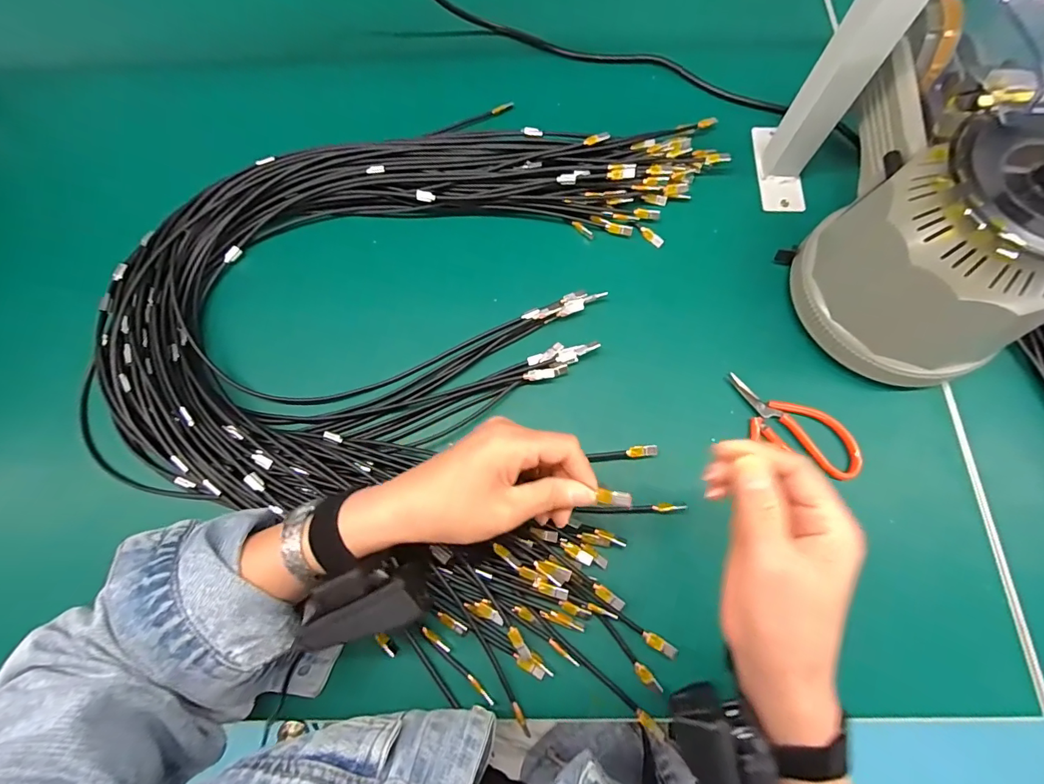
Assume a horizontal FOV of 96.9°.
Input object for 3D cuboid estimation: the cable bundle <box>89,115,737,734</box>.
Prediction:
[{"bbox_3d":[-0.101,-0.048,0.393,0.478,0.044,0.503,8,72,4],"label":"cable bundle"}]

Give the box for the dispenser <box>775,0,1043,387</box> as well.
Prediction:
[{"bbox_3d":[0.316,-0.149,0.347,0.139,0.148,0.244,23,74,9],"label":"dispenser"}]

